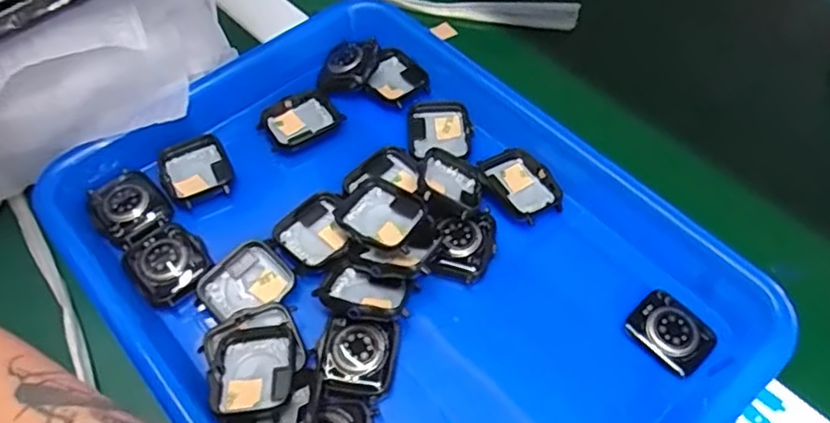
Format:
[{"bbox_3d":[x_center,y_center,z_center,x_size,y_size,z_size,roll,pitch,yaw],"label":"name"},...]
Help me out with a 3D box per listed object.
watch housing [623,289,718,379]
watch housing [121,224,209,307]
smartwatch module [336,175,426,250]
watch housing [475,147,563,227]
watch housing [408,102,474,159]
[{"bbox_3d":[0.126,0.059,0.313,0.029,0.009,0.038,-37,61,-21],"label":"watch housing"},{"bbox_3d":[-0.131,0.028,0.337,0.039,0.008,0.042,-34,60,-19],"label":"watch housing"},{"bbox_3d":[-0.017,0.003,0.341,0.040,0.013,0.037,33,63,23],"label":"smartwatch module"},{"bbox_3d":[0.060,-0.015,0.361,0.038,0.013,0.044,-20,57,-11],"label":"watch housing"},{"bbox_3d":[0.015,-0.049,0.381,0.037,0.010,0.045,-8,55,-3],"label":"watch housing"}]

